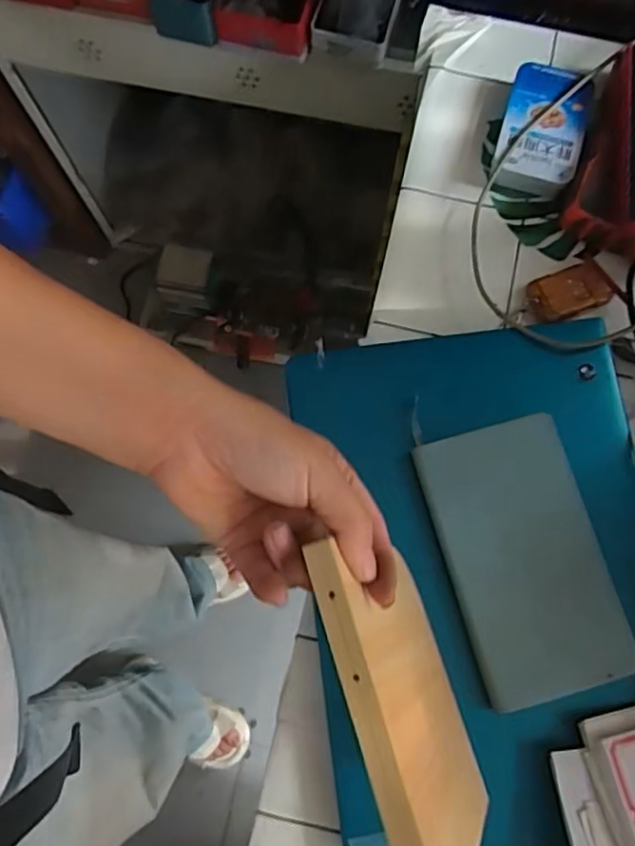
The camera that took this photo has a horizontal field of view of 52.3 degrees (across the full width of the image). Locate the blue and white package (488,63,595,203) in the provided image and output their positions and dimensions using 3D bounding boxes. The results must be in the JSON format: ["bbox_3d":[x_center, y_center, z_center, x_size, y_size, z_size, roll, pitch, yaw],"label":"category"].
[{"bbox_3d":[0.180,-0.234,0.520,0.064,0.028,0.104,16,77,5],"label":"blue and white package"}]

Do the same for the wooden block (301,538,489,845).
[{"bbox_3d":[0.045,0.131,0.304,0.013,0.152,0.137,-23,70,14],"label":"wooden block"}]

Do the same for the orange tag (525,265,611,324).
[{"bbox_3d":[0.192,-0.098,0.495,0.057,0.012,0.037,-23,77,-4],"label":"orange tag"}]

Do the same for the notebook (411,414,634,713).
[{"bbox_3d":[0.131,0.086,0.416,0.094,0.014,0.170,-18,78,9],"label":"notebook"}]

